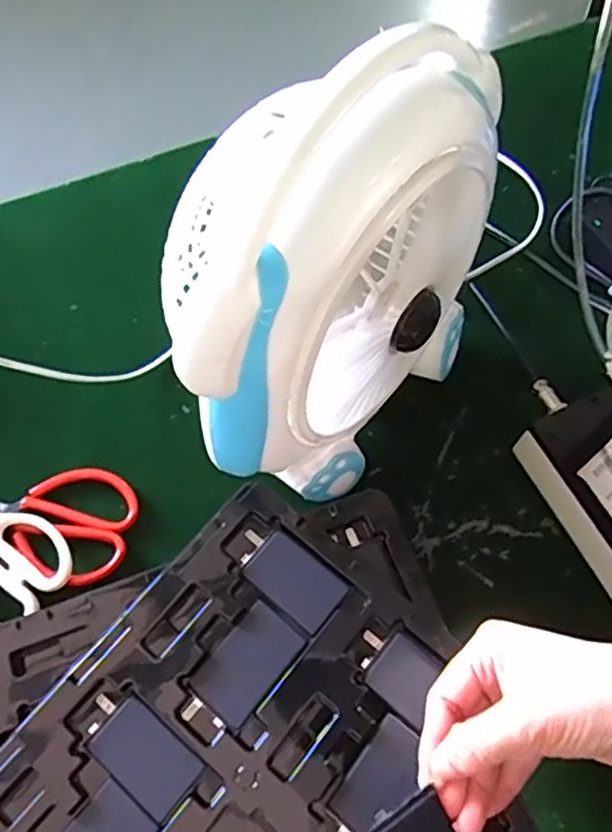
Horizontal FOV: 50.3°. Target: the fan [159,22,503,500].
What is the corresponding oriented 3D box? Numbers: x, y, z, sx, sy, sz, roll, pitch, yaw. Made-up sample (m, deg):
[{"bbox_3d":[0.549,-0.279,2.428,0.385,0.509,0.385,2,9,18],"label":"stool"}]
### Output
[{"bbox_3d":[0.020,-0.079,0.407,0.135,0.261,0.250,35,70,15],"label":"fan"}]

